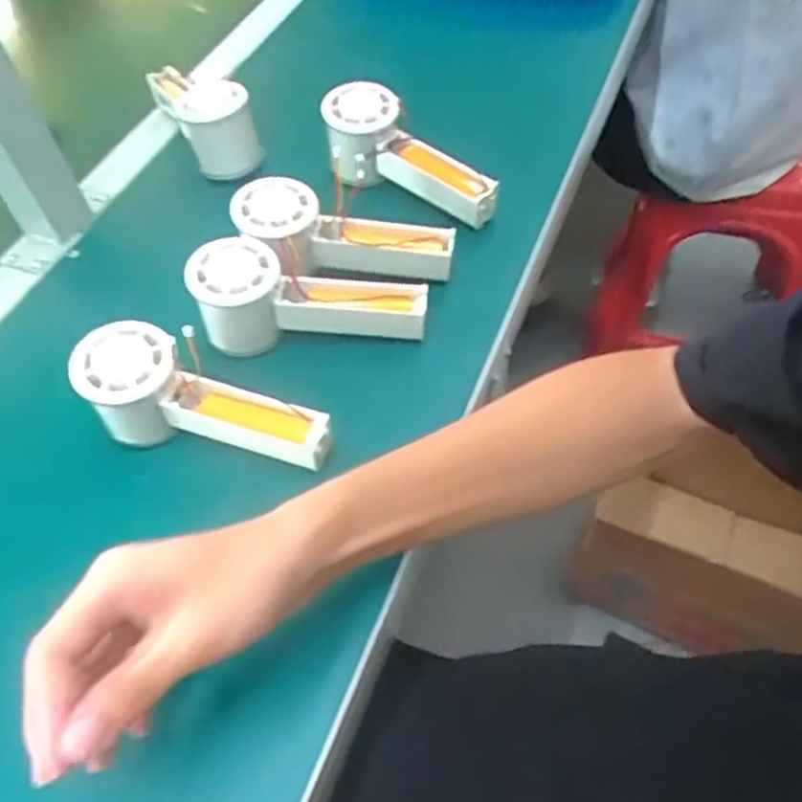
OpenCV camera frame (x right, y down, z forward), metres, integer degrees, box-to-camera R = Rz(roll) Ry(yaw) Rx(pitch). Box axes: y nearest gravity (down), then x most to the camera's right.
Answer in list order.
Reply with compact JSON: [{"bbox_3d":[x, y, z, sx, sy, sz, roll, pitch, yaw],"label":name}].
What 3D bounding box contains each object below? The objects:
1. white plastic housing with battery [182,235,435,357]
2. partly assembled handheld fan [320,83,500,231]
[{"bbox_3d":[-0.063,-0.064,0.486,0.153,0.060,0.056,4,53,-9],"label":"white plastic housing with battery"},{"bbox_3d":[0.002,-0.182,0.551,0.152,0.048,0.068,35,62,6],"label":"partly assembled handheld fan"}]

